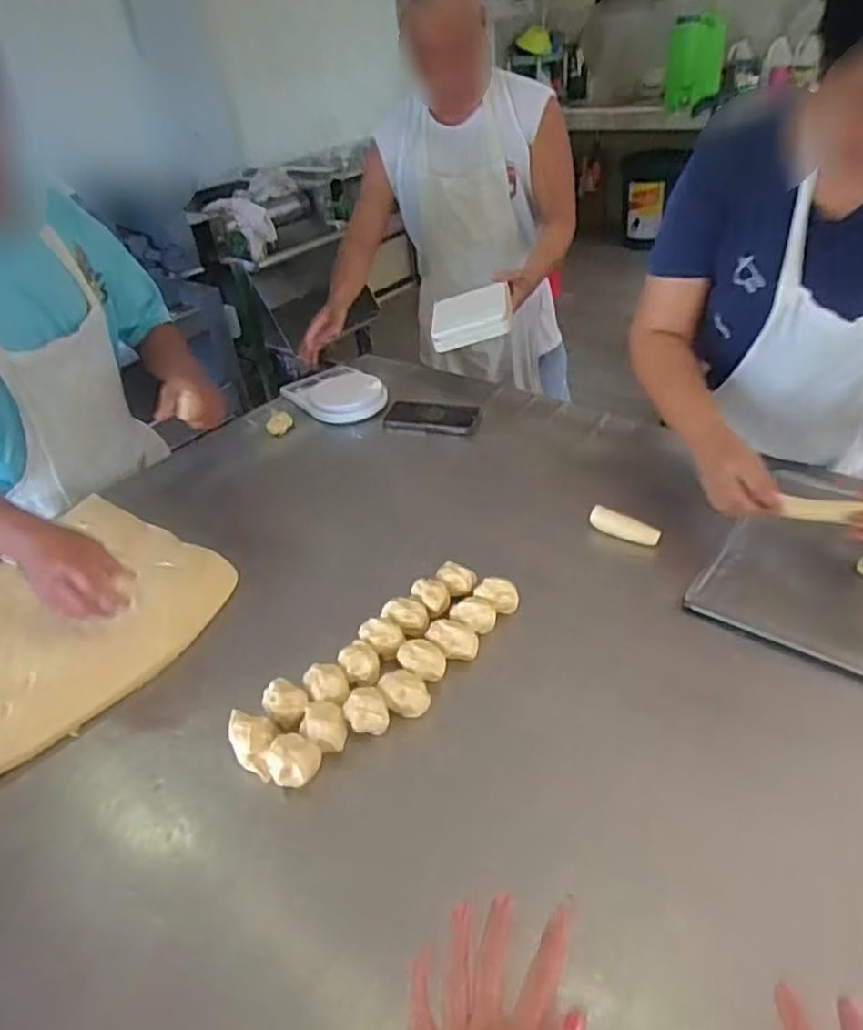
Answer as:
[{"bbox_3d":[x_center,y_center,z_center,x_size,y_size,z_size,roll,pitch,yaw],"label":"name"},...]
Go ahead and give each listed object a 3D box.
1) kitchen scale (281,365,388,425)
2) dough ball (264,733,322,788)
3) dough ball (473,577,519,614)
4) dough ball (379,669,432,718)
[{"bbox_3d":[-0.187,-0.232,1.294,0.148,0.040,0.189,-27,42,-26],"label":"kitchen scale"},{"bbox_3d":[-0.133,0.241,0.659,0.049,0.040,0.049,-4,37,3],"label":"dough ball"},{"bbox_3d":[0.080,0.101,0.829,0.052,0.029,0.050,-4,37,3],"label":"dough ball"},{"bbox_3d":[-0.028,0.192,0.724,0.051,0.035,0.048,-11,37,-6],"label":"dough ball"}]

